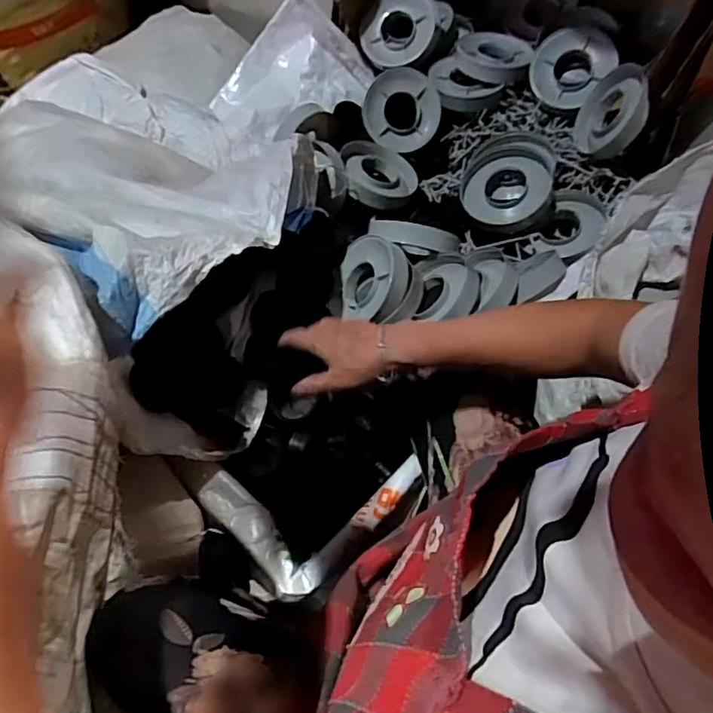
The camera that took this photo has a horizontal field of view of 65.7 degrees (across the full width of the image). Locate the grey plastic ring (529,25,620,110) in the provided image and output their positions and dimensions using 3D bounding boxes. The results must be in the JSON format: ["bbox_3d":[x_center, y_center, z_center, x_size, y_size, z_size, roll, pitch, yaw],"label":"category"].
[{"bbox_3d":[0.416,-0.567,1.075,0.140,0.148,0.022,41,21,15],"label":"grey plastic ring"}]

